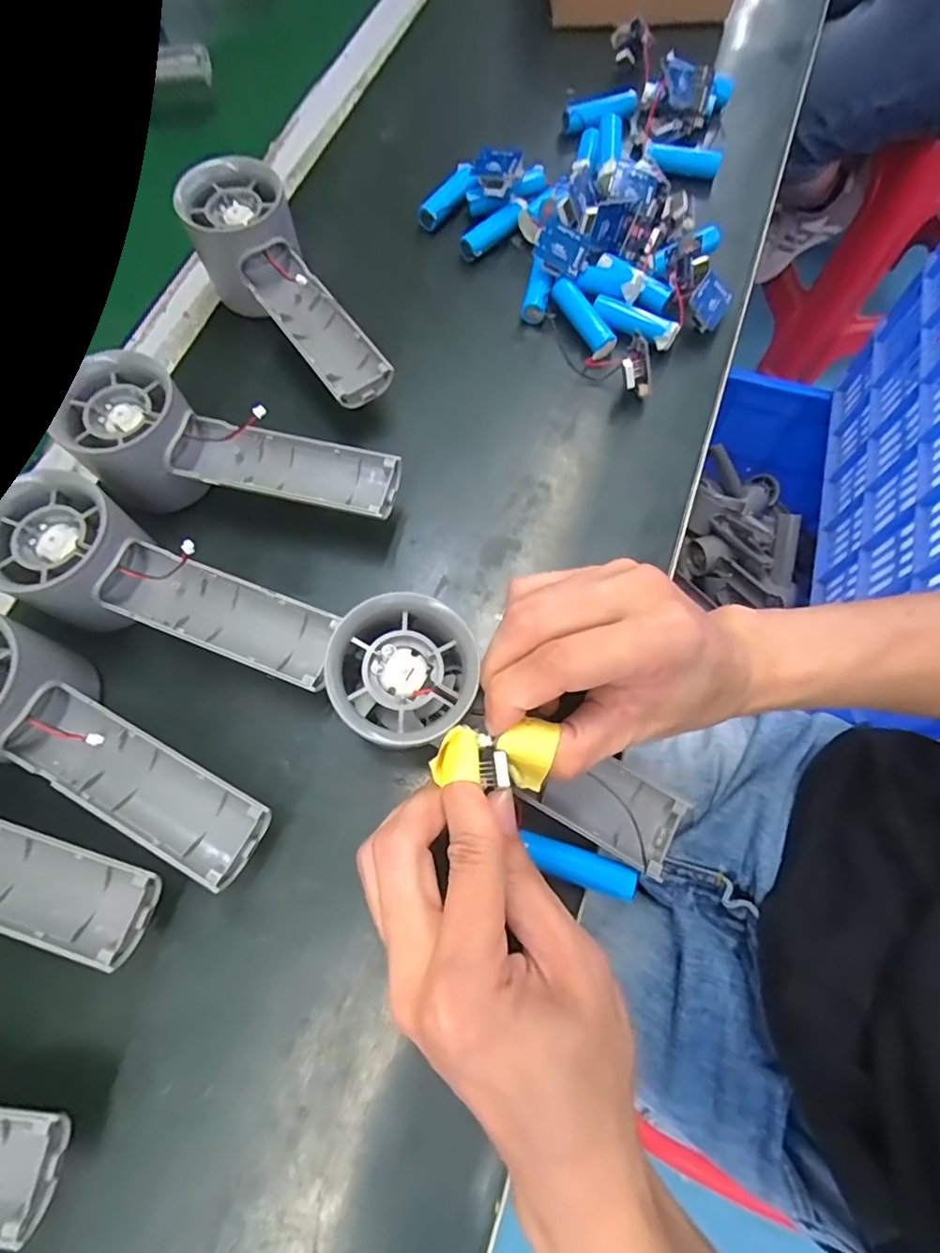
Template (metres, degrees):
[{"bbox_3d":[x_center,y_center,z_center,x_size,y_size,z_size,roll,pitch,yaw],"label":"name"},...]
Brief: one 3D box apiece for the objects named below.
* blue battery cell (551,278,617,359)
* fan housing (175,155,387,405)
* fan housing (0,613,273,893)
[{"bbox_3d":[0.064,-0.178,0.325,0.014,0.015,0.051,-31,73,-9],"label":"blue battery cell"},{"bbox_3d":[-0.099,-0.177,0.307,0.055,0.062,0.144,-29,72,-8],"label":"fan housing"},{"bbox_3d":[-0.153,0.047,0.231,0.156,0.057,0.057,22,73,9],"label":"fan housing"}]

